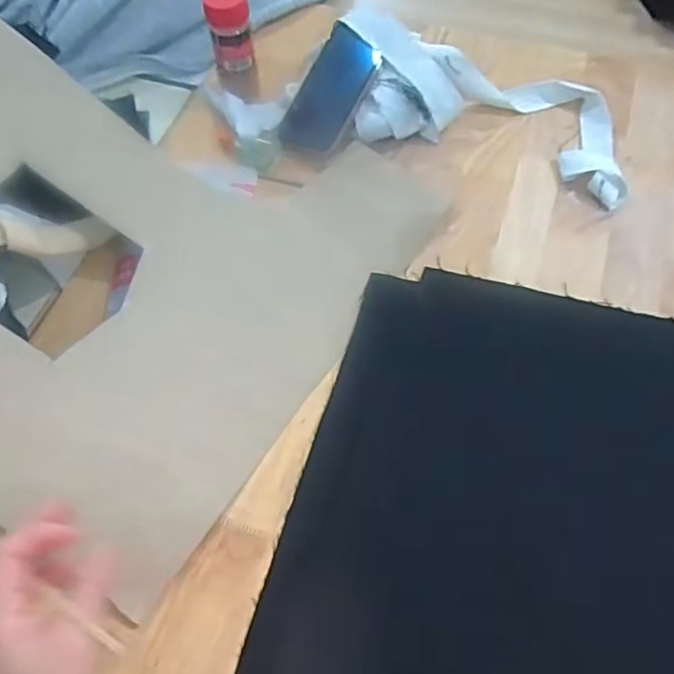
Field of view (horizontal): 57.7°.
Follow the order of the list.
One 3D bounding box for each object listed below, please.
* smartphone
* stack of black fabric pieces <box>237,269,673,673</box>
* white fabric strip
[{"bbox_3d":[-0.007,-0.243,0.606,0.073,0.007,0.125,31,92,27],"label":"smartphone"},{"bbox_3d":[0.181,0.166,0.400,0.438,0.019,0.443,14,62,10],"label":"stack of black fabric pieces"},{"bbox_3d":[0.139,-0.230,0.591,0.293,0.067,0.139,15,63,10],"label":"white fabric strip"}]

